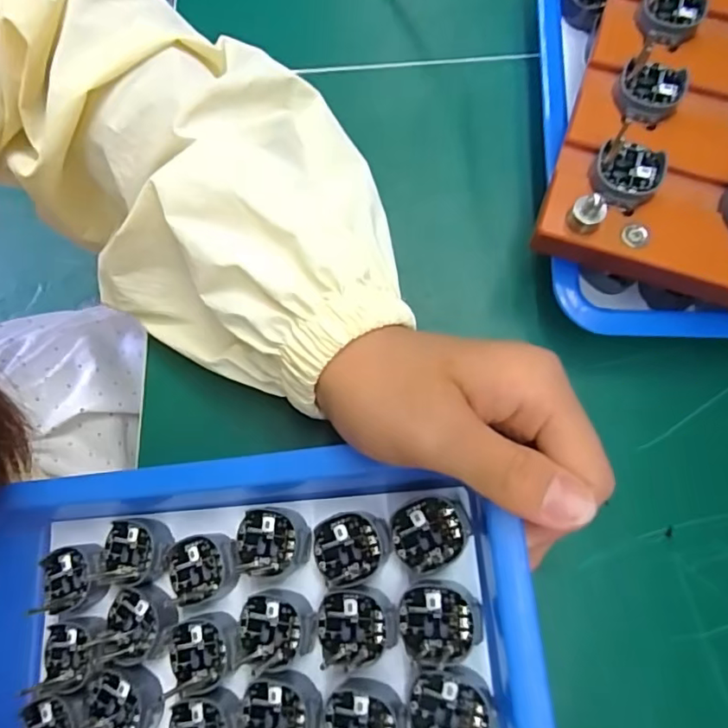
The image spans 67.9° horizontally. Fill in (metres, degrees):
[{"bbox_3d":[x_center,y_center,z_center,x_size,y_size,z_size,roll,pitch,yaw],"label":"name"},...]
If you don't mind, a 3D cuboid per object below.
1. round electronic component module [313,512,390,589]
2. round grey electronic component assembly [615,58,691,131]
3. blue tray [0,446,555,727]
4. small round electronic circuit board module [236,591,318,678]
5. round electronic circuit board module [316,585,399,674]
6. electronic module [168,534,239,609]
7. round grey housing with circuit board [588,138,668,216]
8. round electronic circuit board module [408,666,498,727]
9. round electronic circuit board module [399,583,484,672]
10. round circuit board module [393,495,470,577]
[{"bbox_3d":[-0.004,0.068,0.199,0.027,0.005,0.025,0,74,-1],"label":"round electronic component module"},{"bbox_3d":[0.114,-0.110,0.216,0.025,0.007,0.030,36,77,9],"label":"round grey electronic component assembly"},{"bbox_3d":[-0.051,0.125,0.192,0.222,0.026,0.173,-8,73,11],"label":"blue tray"},{"bbox_3d":[-0.033,0.098,0.200,0.030,0.010,0.025,-18,75,-6],"label":"small round electronic circuit board module"},{"bbox_3d":[-0.003,0.093,0.192,0.029,0.006,0.025,-16,75,-5],"label":"round electronic circuit board module"},{"bbox_3d":[-0.063,0.081,0.212,0.028,0.010,0.025,-4,74,-2],"label":"electronic module"},{"bbox_3d":[0.101,-0.073,0.208,0.026,0.006,0.027,0,74,-1],"label":"round grey housing with circuit board"},{"bbox_3d":[0.028,0.115,0.178,0.027,0.010,0.027,0,74,-1],"label":"round electronic circuit board module"},{"bbox_3d":[0.026,0.089,0.187,0.027,0.009,0.027,-4,76,15],"label":"round electronic circuit board module"},{"bbox_3d":[0.024,0.061,0.194,0.028,0.009,0.024,-24,74,10],"label":"round circuit board module"}]

